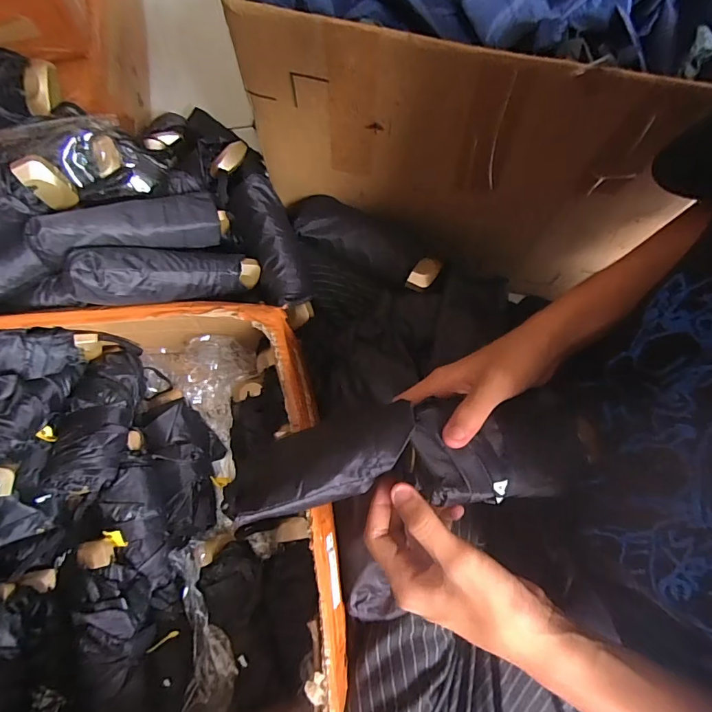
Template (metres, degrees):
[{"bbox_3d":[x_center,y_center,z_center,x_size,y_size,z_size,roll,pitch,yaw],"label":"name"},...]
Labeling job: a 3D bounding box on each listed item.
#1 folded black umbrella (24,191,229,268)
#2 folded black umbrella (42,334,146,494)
[{"bbox_3d":[-0.208,-0.121,0.413,0.164,0.039,0.040,-17,72,-28],"label":"folded black umbrella"},{"bbox_3d":[-0.283,0.062,0.473,0.072,0.049,0.170,-2,72,-1],"label":"folded black umbrella"}]

